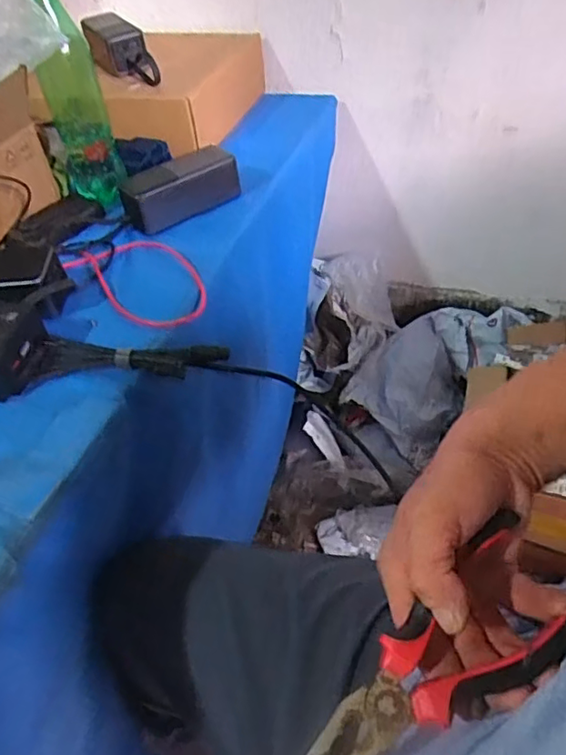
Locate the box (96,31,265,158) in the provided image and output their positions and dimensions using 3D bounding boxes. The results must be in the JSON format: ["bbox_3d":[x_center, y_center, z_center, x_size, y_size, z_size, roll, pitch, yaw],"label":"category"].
[{"bbox_3d":[-0.148,-0.407,0.853,0.175,0.087,0.274,9,47,16],"label":"box"}]

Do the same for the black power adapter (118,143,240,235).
[{"bbox_3d":[-0.118,-0.212,0.675,0.133,0.051,0.056,-32,50,-24],"label":"black power adapter"}]

